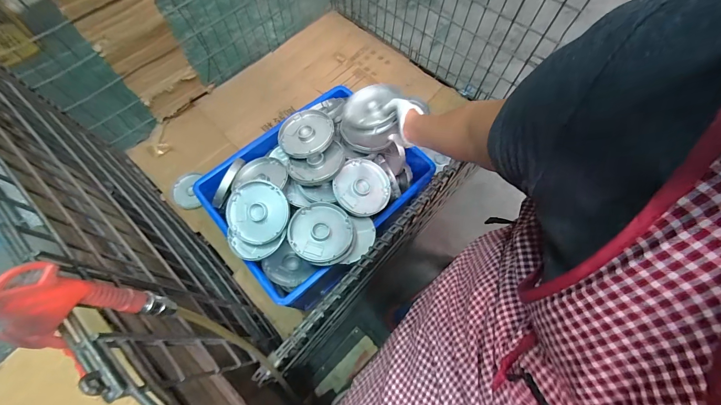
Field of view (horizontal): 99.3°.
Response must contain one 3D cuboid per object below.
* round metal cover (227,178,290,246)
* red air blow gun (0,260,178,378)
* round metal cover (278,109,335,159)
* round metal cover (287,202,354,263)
[{"bbox_3d":[-0.231,0.021,0.684,0.141,0.009,0.136,0,90,9],"label":"round metal cover"},{"bbox_3d":[-0.240,0.100,0.228,0.031,0.206,0.099,13,67,6],"label":"red air blow gun"},{"bbox_3d":[-0.137,-0.173,0.764,0.139,0.030,0.141,0,66,0],"label":"round metal cover"},{"bbox_3d":[-0.088,0.065,0.686,0.137,0.021,0.136,0,67,-1],"label":"round metal cover"}]

